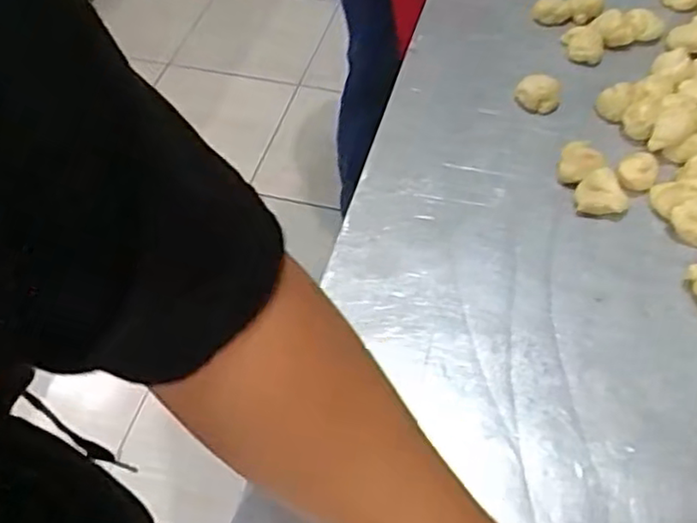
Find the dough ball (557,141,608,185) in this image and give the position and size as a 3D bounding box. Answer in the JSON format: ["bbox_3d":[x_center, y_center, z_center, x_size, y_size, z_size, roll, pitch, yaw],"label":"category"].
[{"bbox_3d":[0.167,-0.070,0.479,0.030,0.022,0.027,16,58,15],"label":"dough ball"}]

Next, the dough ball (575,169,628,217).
[{"bbox_3d":[0.176,-0.048,0.466,0.032,0.018,0.031,-2,55,3],"label":"dough ball"}]

